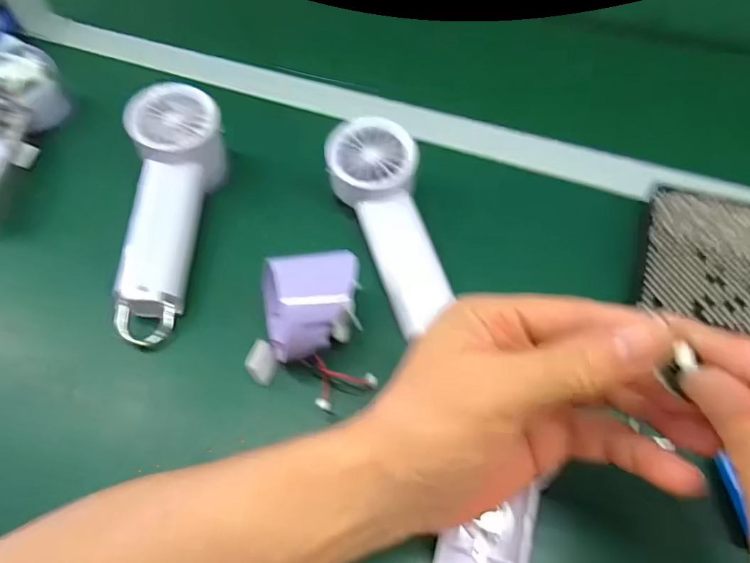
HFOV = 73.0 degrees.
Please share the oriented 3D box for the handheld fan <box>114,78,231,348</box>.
[{"bbox_3d":[-0.151,-0.051,0.369,0.060,0.042,0.196,1,73,5],"label":"handheld fan"}]

